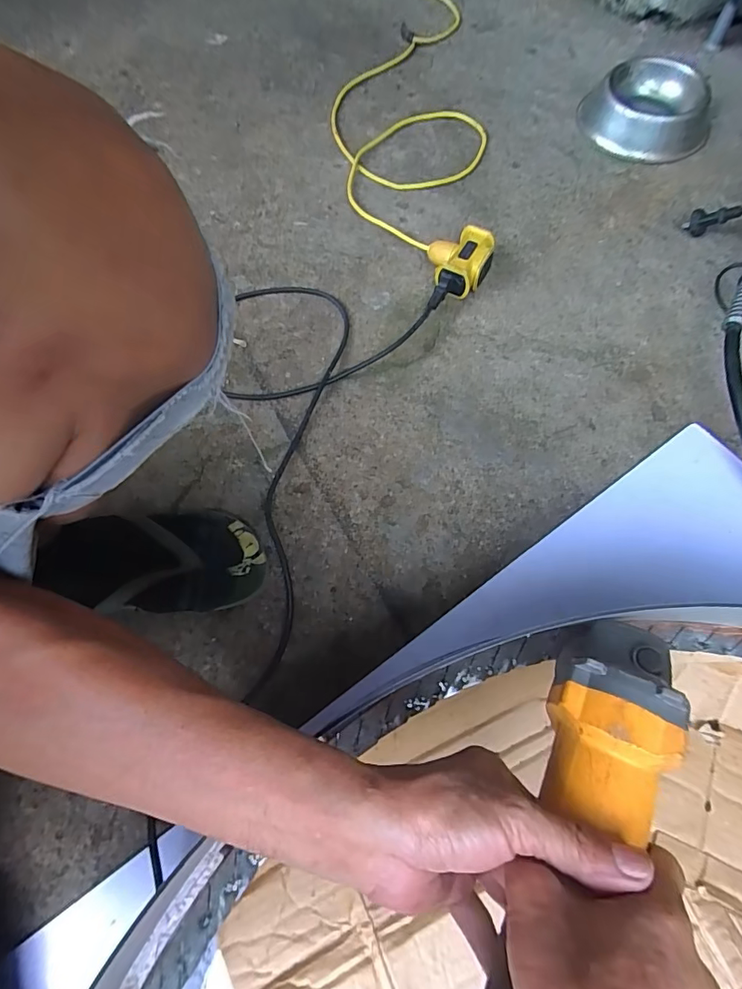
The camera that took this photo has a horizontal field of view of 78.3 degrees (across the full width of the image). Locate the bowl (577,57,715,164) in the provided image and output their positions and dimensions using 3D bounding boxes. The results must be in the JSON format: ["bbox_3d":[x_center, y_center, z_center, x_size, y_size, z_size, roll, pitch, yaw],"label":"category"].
[{"bbox_3d":[0.445,-0.619,0.731,0.193,0.053,0.193,0,67,1],"label":"bowl"}]

